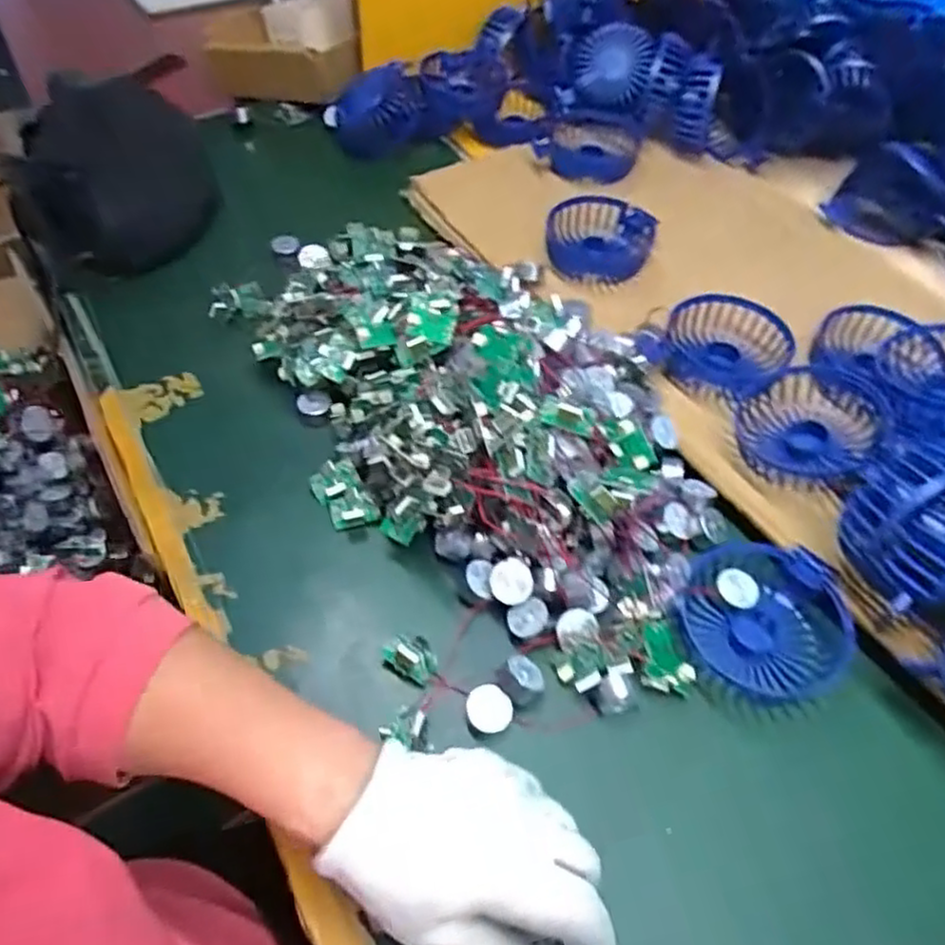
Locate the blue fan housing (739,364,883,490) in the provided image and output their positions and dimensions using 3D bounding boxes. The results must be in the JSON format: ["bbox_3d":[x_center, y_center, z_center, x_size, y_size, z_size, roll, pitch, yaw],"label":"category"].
[{"bbox_3d":[0.217,-0.027,0.456,0.080,0.035,0.078,1,52,-1],"label":"blue fan housing"}]

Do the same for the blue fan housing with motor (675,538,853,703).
[{"bbox_3d":[0.162,0.082,0.390,0.089,0.031,0.083,1,52,-1],"label":"blue fan housing with motor"}]

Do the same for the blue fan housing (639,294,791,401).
[{"bbox_3d":[0.181,-0.096,0.514,0.095,0.031,0.095,1,52,-1],"label":"blue fan housing"}]

